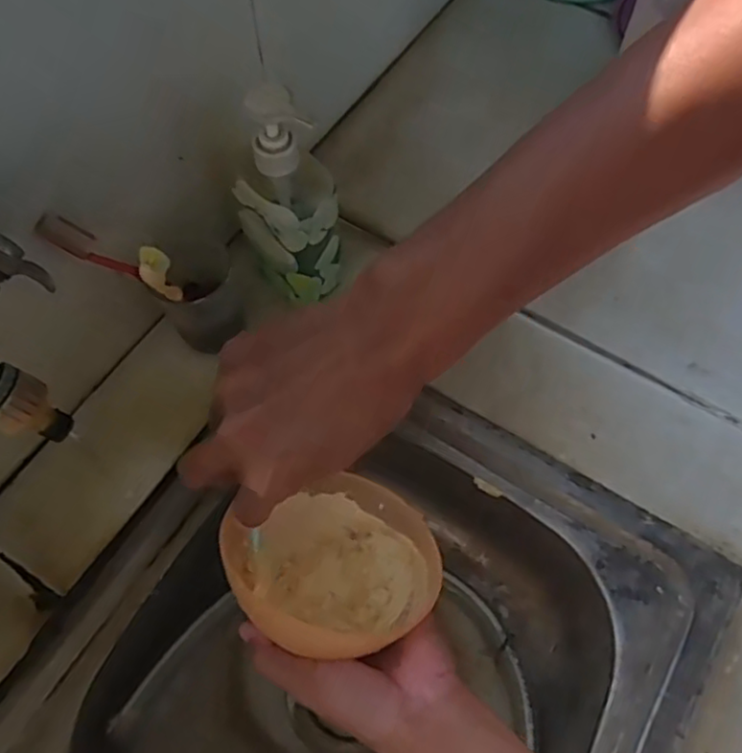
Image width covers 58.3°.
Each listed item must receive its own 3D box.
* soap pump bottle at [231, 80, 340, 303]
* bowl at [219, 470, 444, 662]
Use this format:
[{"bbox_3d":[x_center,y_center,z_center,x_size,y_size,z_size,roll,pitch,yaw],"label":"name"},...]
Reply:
[{"bbox_3d":[-0.063,-0.128,0.510,0.074,0.193,0.064,-12,65,-6],"label":"soap pump bottle"},{"bbox_3d":[-0.023,0.119,0.423,0.116,0.047,0.110,0,65,0],"label":"bowl"}]

